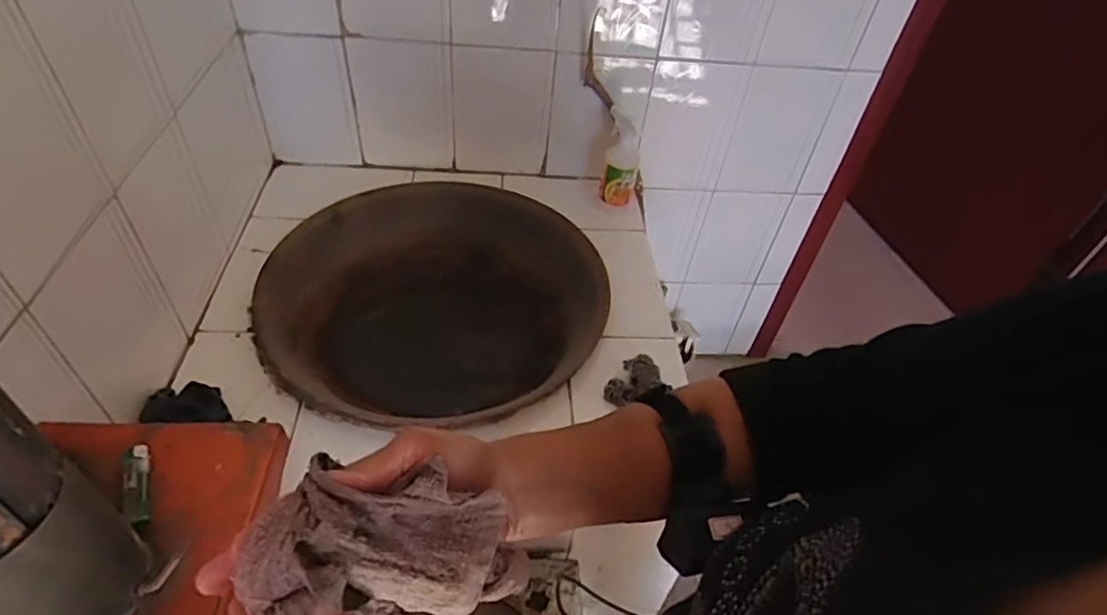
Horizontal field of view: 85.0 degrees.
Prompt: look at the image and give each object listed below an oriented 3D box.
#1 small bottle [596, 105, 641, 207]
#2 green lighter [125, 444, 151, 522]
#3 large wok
[{"bbox_3d":[0.137,-0.291,1.236,0.076,0.203,0.070,12,45,5],"label":"small bottle"},{"bbox_3d":[-0.385,0.163,0.561,0.019,0.007,0.084,-18,50,-23],"label":"green lighter"},{"bbox_3d":[-0.220,0.005,1.106,0.558,0.171,0.575,4,45,-4],"label":"large wok"}]

